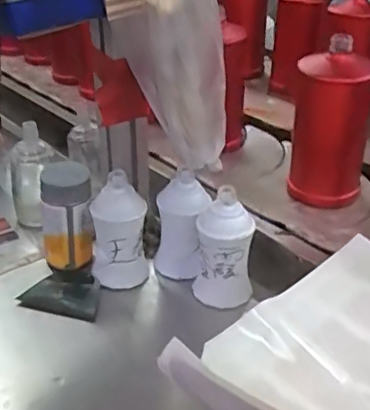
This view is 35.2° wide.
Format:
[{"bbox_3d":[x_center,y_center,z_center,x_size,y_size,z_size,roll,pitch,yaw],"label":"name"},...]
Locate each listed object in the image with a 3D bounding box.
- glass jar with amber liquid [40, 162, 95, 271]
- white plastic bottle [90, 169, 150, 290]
[{"bbox_3d":[-0.128,0.012,0.624,0.056,0.110,0.057,-6,29,-14],"label":"glass jar with amber liquid"},{"bbox_3d":[-0.066,0.025,0.595,0.051,0.112,0.045,-23,37,-39],"label":"white plastic bottle"}]

